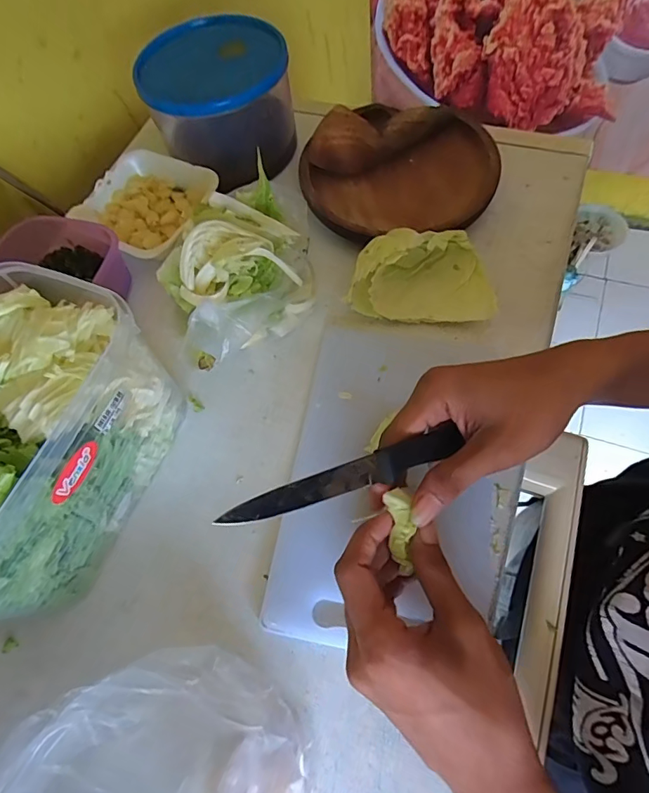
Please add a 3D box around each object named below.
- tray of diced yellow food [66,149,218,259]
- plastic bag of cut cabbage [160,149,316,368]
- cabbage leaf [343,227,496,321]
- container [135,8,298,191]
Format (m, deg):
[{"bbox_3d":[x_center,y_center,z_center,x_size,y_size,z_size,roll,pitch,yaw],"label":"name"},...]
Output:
[{"bbox_3d":[-0.186,-0.200,0.465,0.111,0.027,0.116,31,74,19],"label":"tray of diced yellow food"},{"bbox_3d":[-0.064,-0.111,0.389,0.103,0.085,0.179,36,76,20],"label":"plastic bag of cut cabbage"},{"bbox_3d":[0.084,-0.104,0.385,0.117,0.057,0.064,3,67,9],"label":"cabbage leaf"},{"bbox_3d":[-0.104,-0.296,0.463,0.138,0.088,0.132,-21,66,-2],"label":"container"}]

